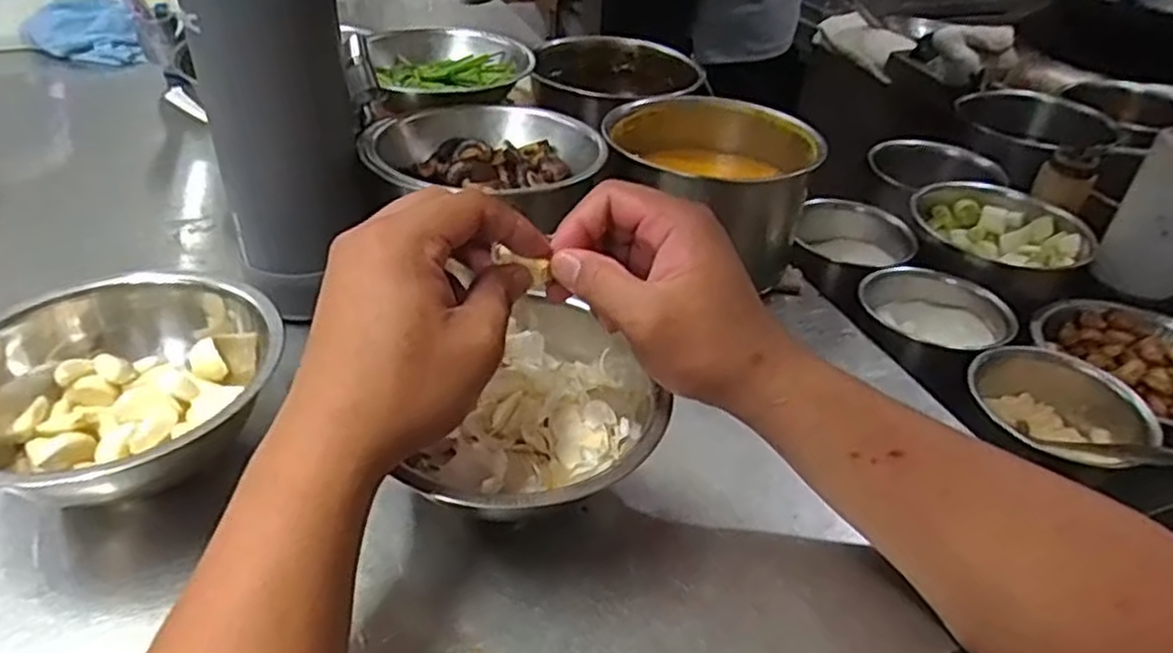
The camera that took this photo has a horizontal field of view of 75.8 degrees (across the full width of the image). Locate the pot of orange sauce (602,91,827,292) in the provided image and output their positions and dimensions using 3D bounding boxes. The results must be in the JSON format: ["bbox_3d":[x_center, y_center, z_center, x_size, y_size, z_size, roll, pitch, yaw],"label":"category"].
[{"bbox_3d":[0.101,-0.120,0.633,0.155,0.100,0.147,-7,38,-14],"label":"pot of orange sauce"}]

